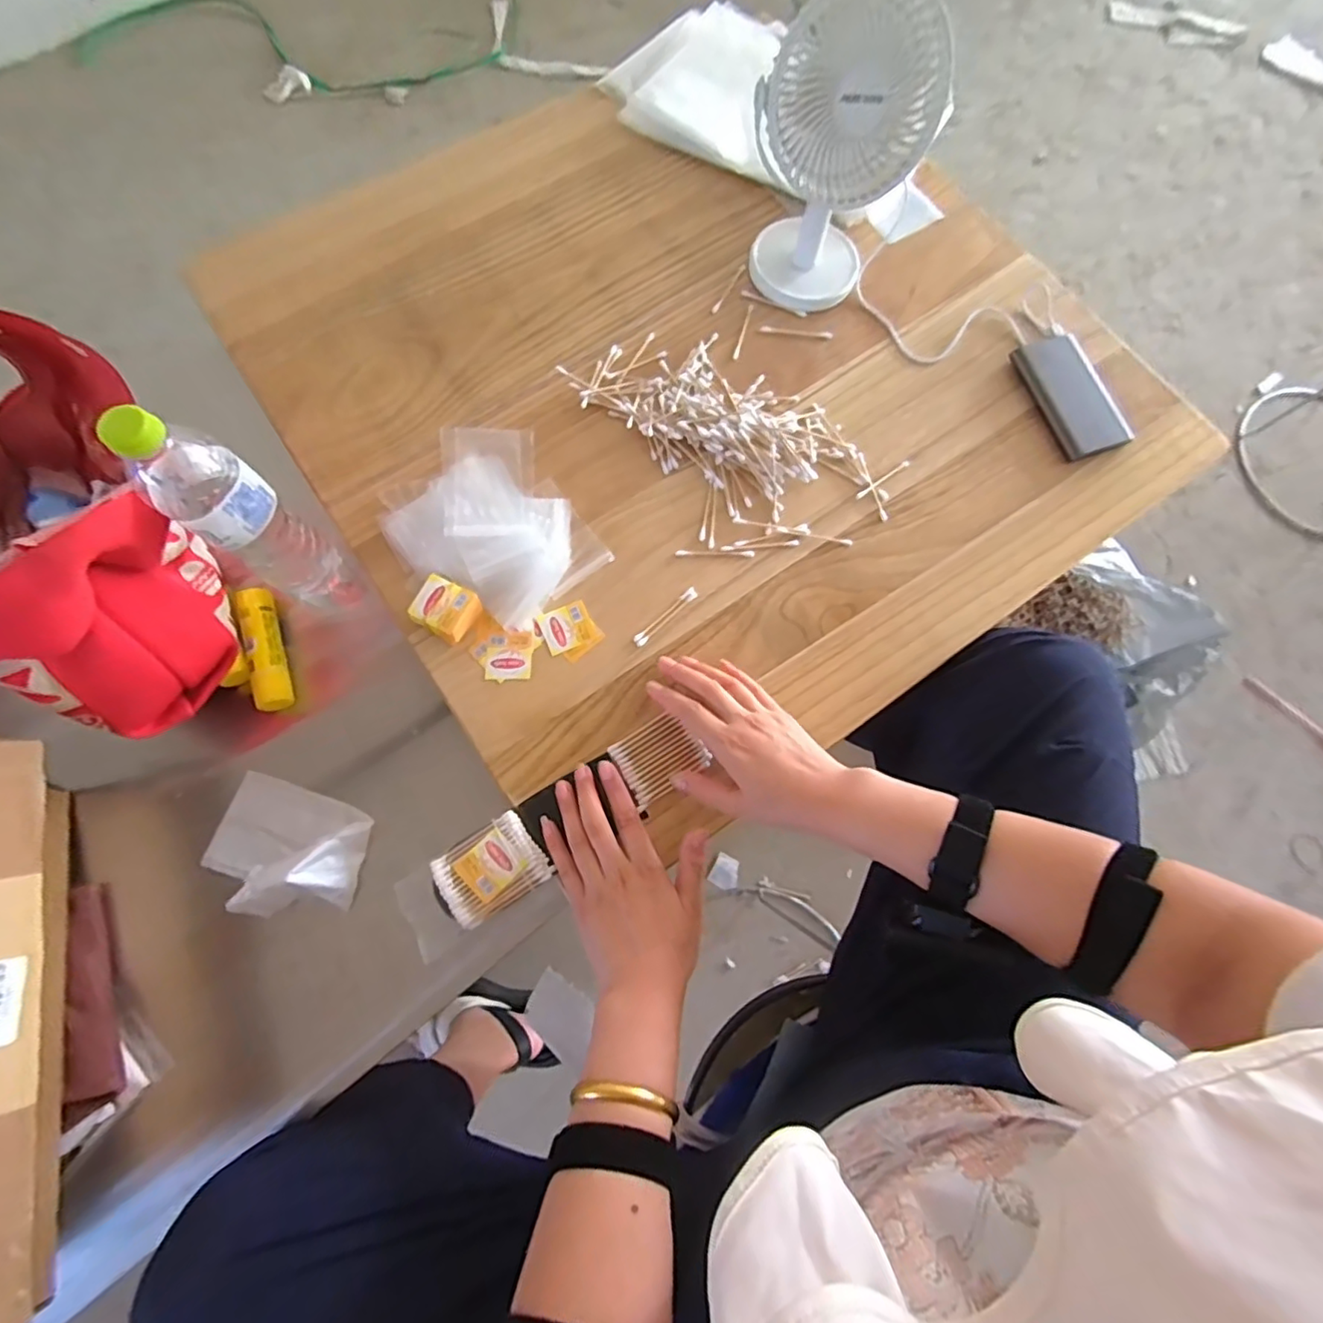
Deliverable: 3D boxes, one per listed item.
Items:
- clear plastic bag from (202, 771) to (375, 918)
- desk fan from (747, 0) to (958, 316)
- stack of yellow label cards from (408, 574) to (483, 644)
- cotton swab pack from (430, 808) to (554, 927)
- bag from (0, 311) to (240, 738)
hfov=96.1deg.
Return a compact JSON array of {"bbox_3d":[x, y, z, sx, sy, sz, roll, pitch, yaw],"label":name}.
[{"bbox_3d":[-0.321,0.160,0.501,0.135,0.038,0.100,19,74,3],"label":"clear plastic bag"},{"bbox_3d":[0.155,-0.444,0.534,0.136,0.211,0.103,29,75,7],"label":"desk fan"},{"bbox_3d":[-0.184,-0.044,0.509,0.049,0.021,0.045,30,75,7],"label":"stack of yellow label cards"},{"bbox_3d":[-0.132,0.159,0.456,0.075,0.009,0.060,-31,77,-10],"label":"cotton swab pack"},{"bbox_3d":[-0.447,-0.093,0.448,0.173,0.138,0.284,-34,89,-10],"label":"bag"}]

